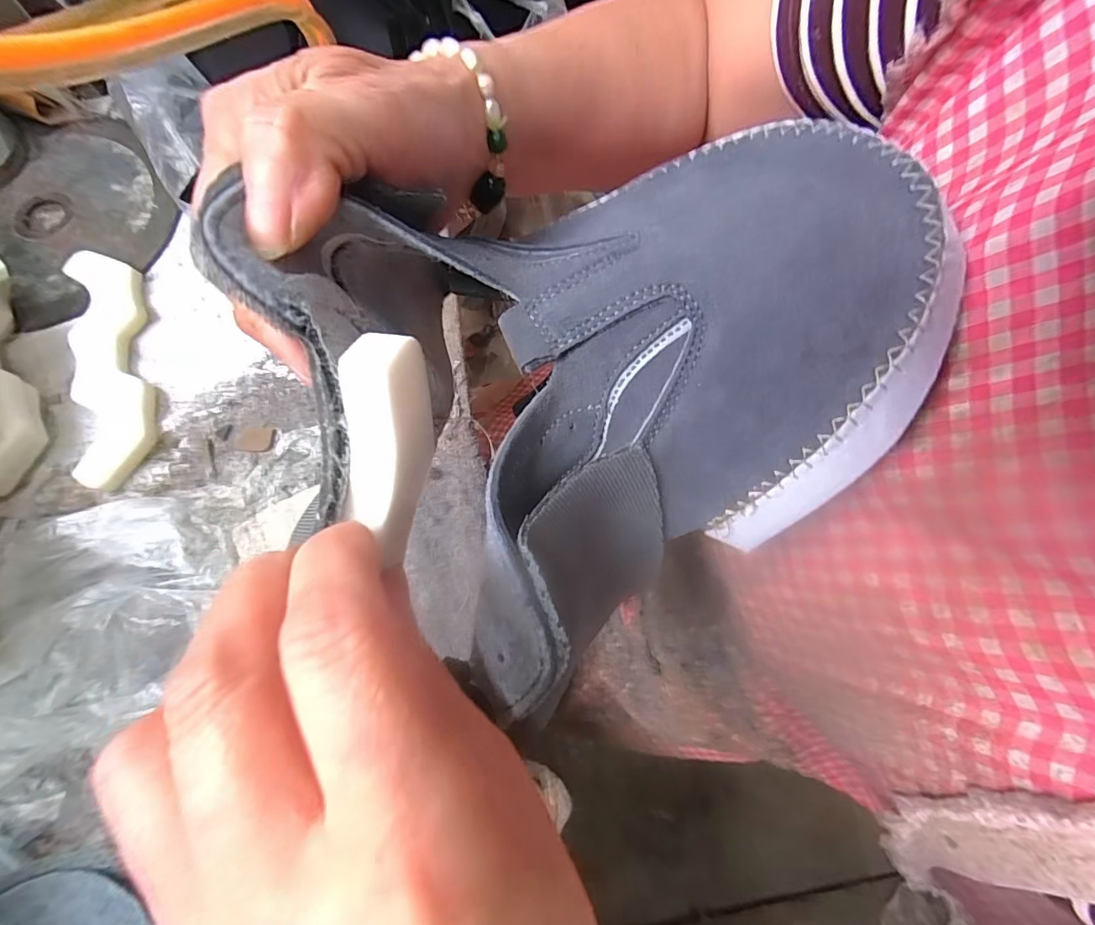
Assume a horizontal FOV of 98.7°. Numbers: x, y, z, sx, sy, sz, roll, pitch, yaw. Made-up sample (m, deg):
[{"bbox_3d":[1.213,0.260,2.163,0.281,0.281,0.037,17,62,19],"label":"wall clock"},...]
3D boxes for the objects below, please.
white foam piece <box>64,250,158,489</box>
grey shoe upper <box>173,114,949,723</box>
[{"bbox_3d":[-0.319,-0.073,0.344,0.049,0.014,0.187,-16,74,-5],"label":"white foam piece"},{"bbox_3d":[0.022,-0.035,0.150,0.186,0.081,0.150,-29,76,-8],"label":"grey shoe upper"}]

